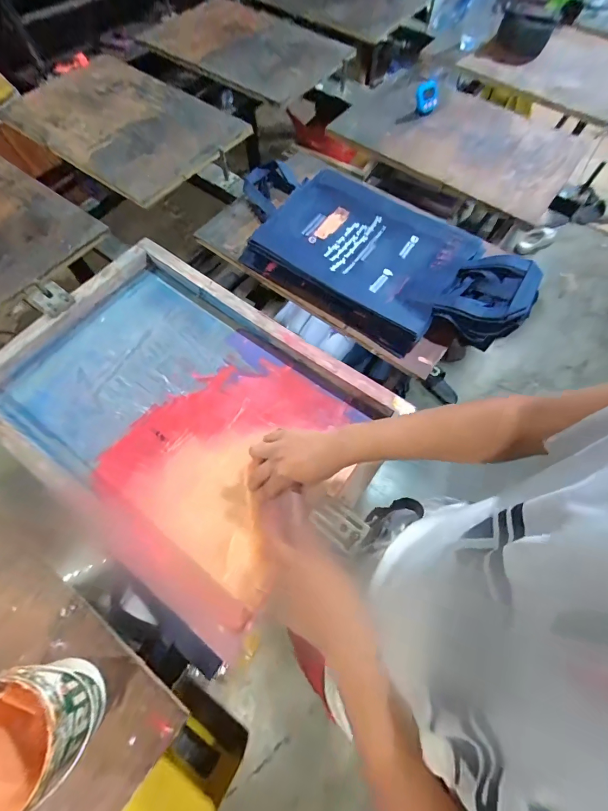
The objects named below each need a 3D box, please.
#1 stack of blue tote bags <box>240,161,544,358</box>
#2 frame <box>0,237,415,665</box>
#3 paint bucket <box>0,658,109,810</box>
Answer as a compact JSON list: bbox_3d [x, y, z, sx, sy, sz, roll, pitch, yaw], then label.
[{"bbox_3d":[0.145,-0.319,0.717,0.604,0.085,0.355,32,68,14],"label":"stack of blue tote bags"},{"bbox_3d":[-0.211,-0.003,0.619,0.644,0.058,0.458,33,73,16],"label":"frame"},{"bbox_3d":[-0.307,0.367,0.400,0.125,0.125,0.118,0,64,-1],"label":"paint bucket"}]

